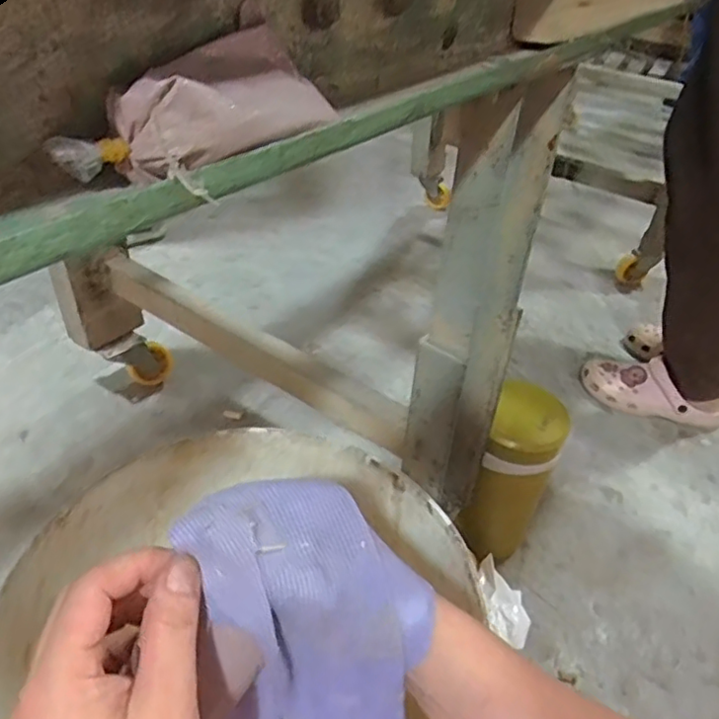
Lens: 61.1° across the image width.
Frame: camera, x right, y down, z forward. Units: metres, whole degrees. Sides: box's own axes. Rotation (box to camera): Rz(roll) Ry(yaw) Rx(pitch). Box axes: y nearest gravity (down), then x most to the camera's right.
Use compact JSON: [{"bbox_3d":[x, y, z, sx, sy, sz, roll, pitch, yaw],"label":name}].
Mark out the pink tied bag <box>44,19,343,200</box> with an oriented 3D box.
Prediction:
[{"bbox_3d":[-0.050,-0.087,0.211,0.042,0.033,0.098,22,42,19],"label":"pink tied bag"}]

